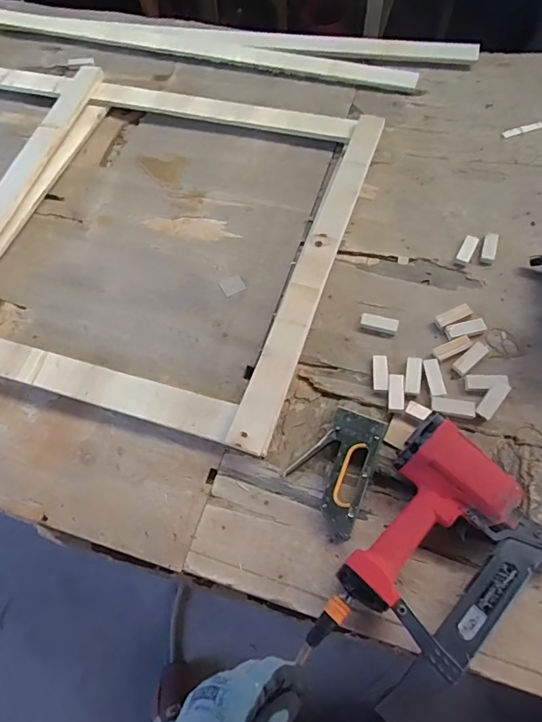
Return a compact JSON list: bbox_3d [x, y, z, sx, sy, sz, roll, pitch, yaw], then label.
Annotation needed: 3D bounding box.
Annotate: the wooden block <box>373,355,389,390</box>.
[{"bbox_3d":[0.183,0.020,0.767,0.025,0.013,0.061,1,63,3],"label":"wooden block"}]

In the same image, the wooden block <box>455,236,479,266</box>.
[{"bbox_3d":[0.368,-0.207,0.869,0.025,0.020,0.064,26,68,14],"label":"wooden block"}]

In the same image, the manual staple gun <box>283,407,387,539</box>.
[{"bbox_3d":[0.091,0.156,0.693,0.116,0.034,0.182,20,66,13],"label":"manual staple gun"}]

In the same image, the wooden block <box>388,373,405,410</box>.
[{"bbox_3d":[0.202,0.048,0.745,0.026,0.011,0.062,6,63,6],"label":"wooden block"}]

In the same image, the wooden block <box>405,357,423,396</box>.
[{"bbox_3d":[0.233,0.025,0.757,0.023,0.016,0.064,7,80,5],"label":"wooden block"}]

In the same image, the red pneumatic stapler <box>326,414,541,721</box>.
[{"bbox_3d":[0.198,0.252,0.599,0.315,0.069,0.237,-38,67,-15],"label":"red pneumatic stapler"}]

